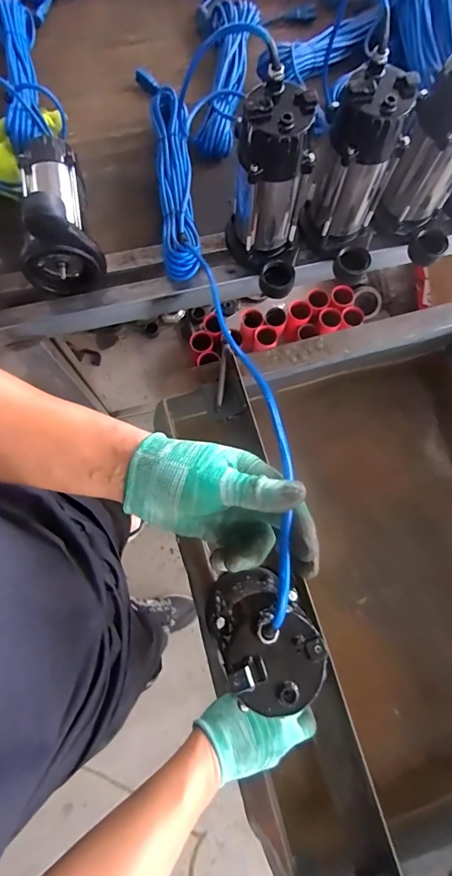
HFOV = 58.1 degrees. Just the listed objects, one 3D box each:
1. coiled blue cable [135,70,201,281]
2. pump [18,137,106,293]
[{"bbox_3d":[-0.091,-0.478,0.706,0.078,0.064,0.438,-8,77,-3],"label":"coiled blue cable"},{"bbox_3d":[-0.278,-0.364,0.627,0.119,0.165,0.223,-17,78,-5],"label":"pump"}]

